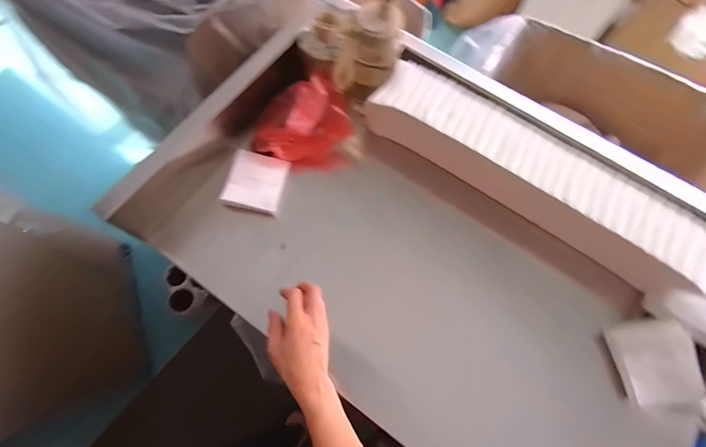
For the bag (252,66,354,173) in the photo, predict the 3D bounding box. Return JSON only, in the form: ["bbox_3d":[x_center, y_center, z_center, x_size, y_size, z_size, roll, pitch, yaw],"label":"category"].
[{"bbox_3d":[-0.088,-0.164,0.568,0.166,0.124,0.095,-13,69,-2],"label":"bag"}]

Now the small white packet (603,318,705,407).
[{"bbox_3d":[0.428,0.197,0.472,0.092,0.008,0.111,-19,70,26],"label":"small white packet"}]

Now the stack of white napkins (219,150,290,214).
[{"bbox_3d":[-0.161,-0.070,0.562,0.093,0.017,0.098,15,72,-4],"label":"stack of white napkins"}]

